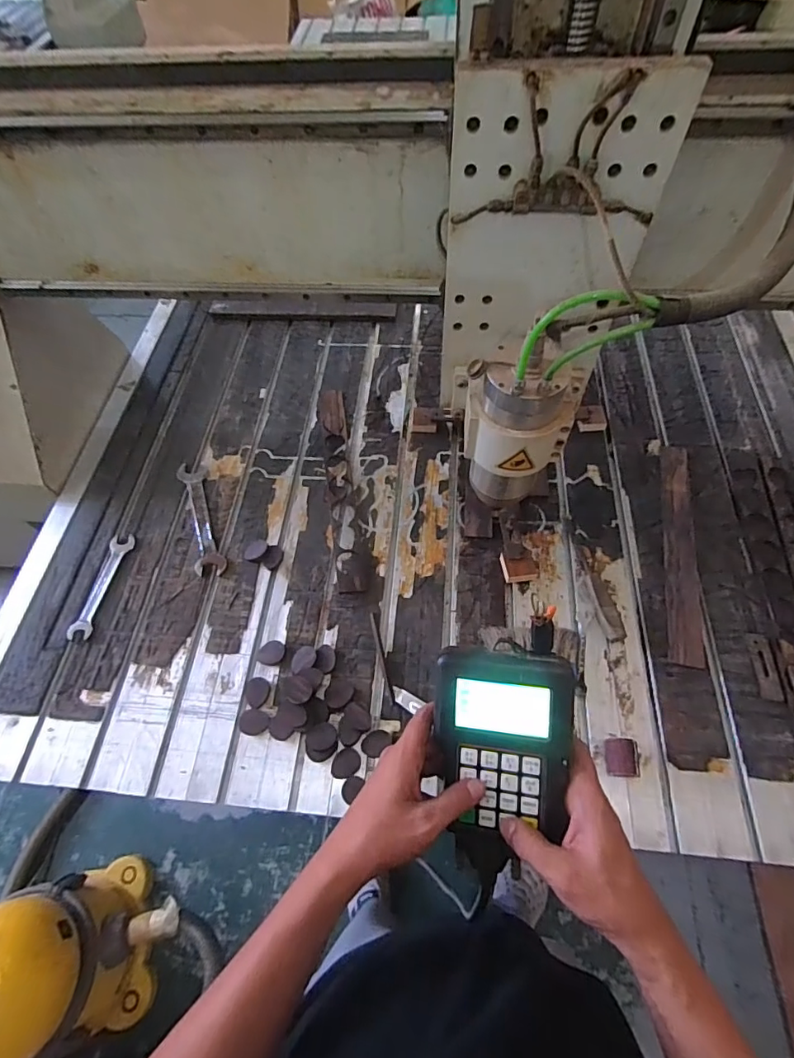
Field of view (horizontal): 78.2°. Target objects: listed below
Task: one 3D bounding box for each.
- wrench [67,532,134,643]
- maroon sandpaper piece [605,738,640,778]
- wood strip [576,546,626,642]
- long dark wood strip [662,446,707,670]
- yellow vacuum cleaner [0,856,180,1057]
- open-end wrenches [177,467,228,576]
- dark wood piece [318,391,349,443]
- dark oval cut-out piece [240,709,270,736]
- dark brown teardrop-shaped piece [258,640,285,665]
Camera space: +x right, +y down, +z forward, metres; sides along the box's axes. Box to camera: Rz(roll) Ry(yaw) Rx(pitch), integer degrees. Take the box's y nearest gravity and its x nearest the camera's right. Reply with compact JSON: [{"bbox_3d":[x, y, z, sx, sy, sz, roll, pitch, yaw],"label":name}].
[{"bbox_3d":[-0.497,0.095,0.826,0.041,0.006,0.185,5,61,6],"label":"wrench"},{"bbox_3d":[0.304,0.308,0.658,0.040,0.025,0.046,2,60,4],"label":"maroon sandpaper piece"},{"bbox_3d":[0.320,0.097,0.782,0.030,0.023,0.163,-8,60,-2],"label":"wood strip"},{"bbox_3d":[0.478,0.026,0.821,0.054,0.010,0.410,10,61,9],"label":"long dark wood strip"},{"bbox_3d":[-0.674,0.888,1.023,0.292,0.399,0.298,-1,60,2],"label":"yellow vacuum cleaner"},{"bbox_3d":[-0.357,-0.024,0.892,0.053,0.009,0.259,-20,61,-8],"label":"open-end wrenches"},{"bbox_3d":[-0.131,-0.234,1.000,0.053,0.012,0.135,-10,60,-3],"label":"dark wood piece"},{"bbox_3d":[-0.209,0.283,0.716,0.043,0.004,0.034,2,60,4],"label":"dark oval cut-out piece"},{"bbox_3d":[-0.195,0.193,0.760,0.042,0.005,0.036,-38,65,-17],"label":"dark brown teardrop-shaped piece"}]

